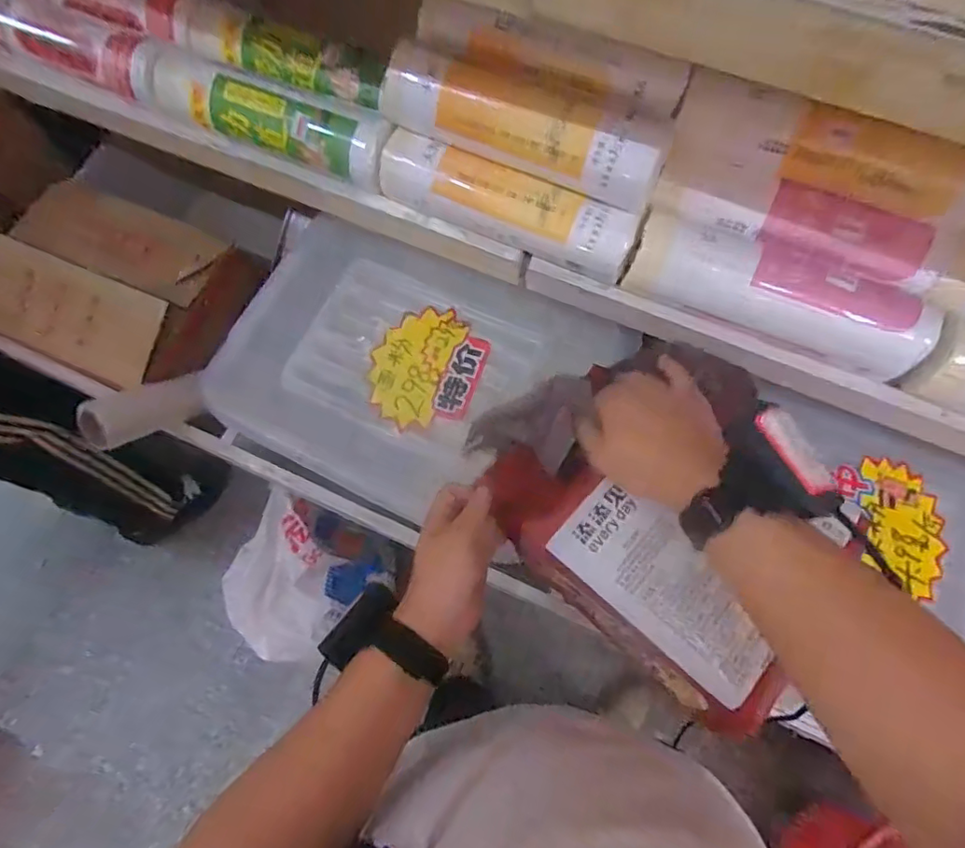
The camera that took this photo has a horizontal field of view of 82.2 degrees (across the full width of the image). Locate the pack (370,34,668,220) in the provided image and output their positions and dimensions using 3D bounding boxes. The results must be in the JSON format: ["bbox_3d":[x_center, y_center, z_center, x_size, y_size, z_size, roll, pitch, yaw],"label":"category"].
[{"bbox_3d":[0.026,-0.242,0.455,0.243,0.064,0.051,24,74,9],"label":"pack"}]

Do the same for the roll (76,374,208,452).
[{"bbox_3d":[-0.402,-0.016,0.658,0.050,0.040,0.139,39,37,12],"label":"roll"}]

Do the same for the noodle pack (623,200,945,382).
[{"bbox_3d":[0.246,-0.116,0.460,0.236,0.059,0.071,23,74,8],"label":"noodle pack"}]

